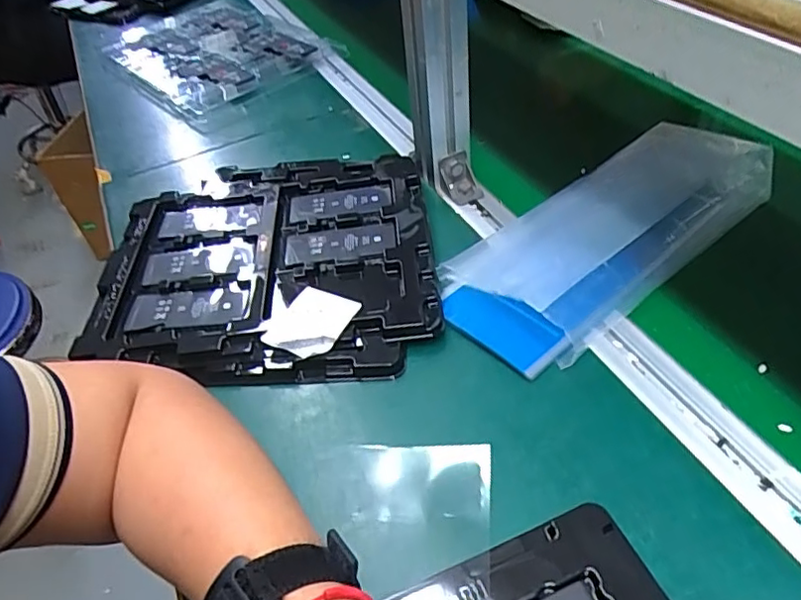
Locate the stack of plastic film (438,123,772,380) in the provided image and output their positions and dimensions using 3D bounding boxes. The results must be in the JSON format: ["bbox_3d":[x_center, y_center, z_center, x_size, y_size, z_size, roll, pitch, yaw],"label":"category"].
[{"bbox_3d":[0.159,-0.060,0.466,0.281,0.052,0.127,-33,50,-23],"label":"stack of plastic film"}]

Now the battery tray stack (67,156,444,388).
[{"bbox_3d":[-0.109,-0.045,0.507,0.267,0.022,0.269,-4,45,3],"label":"battery tray stack"}]

